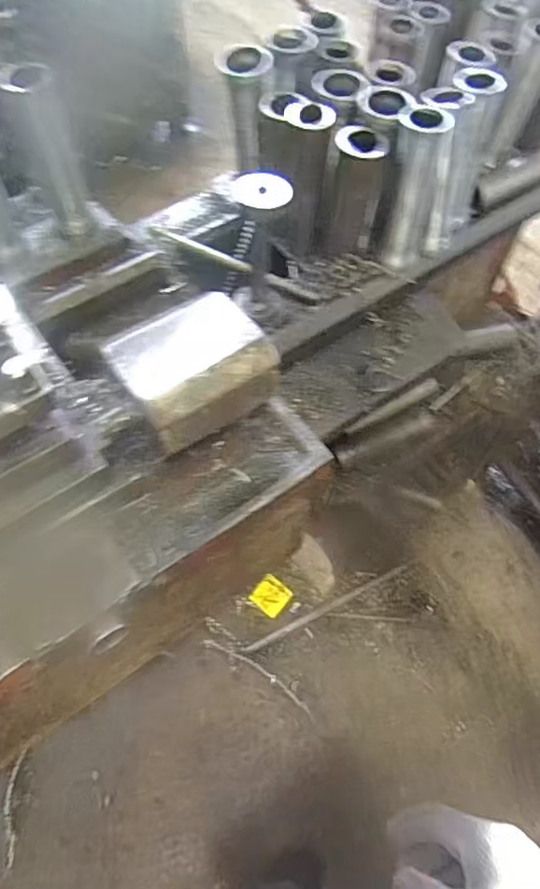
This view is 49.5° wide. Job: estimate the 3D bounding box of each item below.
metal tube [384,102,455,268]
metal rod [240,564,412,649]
[{"bbox_3d":[0.171,-0.307,0.706,0.060,0.177,0.068,17,60,9],"label":"metal tube"},{"bbox_3d":[0.142,0.398,1.438,0.444,0.011,0.026,-24,62,-14],"label":"metal rod"}]

